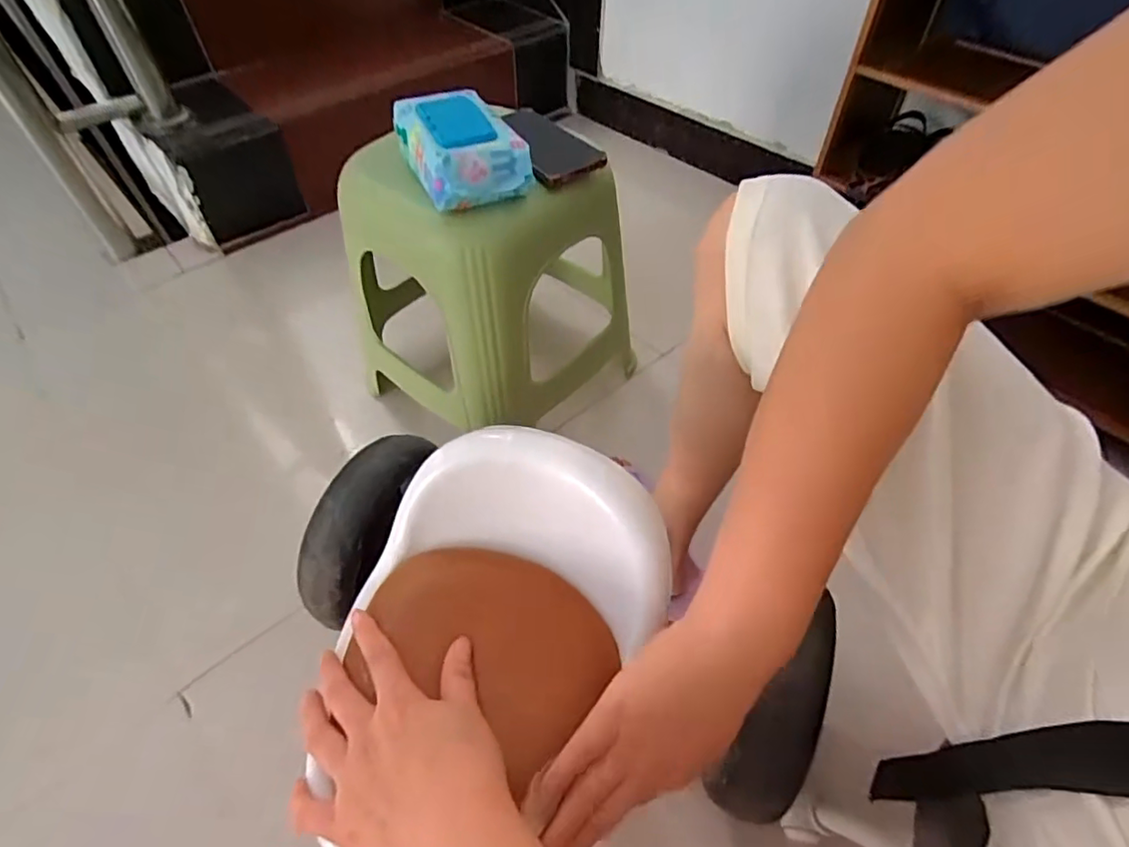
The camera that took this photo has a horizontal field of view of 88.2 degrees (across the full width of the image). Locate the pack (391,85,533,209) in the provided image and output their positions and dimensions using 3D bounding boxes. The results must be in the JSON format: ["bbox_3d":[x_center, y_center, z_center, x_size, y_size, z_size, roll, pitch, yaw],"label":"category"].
[{"bbox_3d":[-0.112,-0.295,0.617,0.106,0.055,0.161,-21,54,-17],"label":"pack"}]

